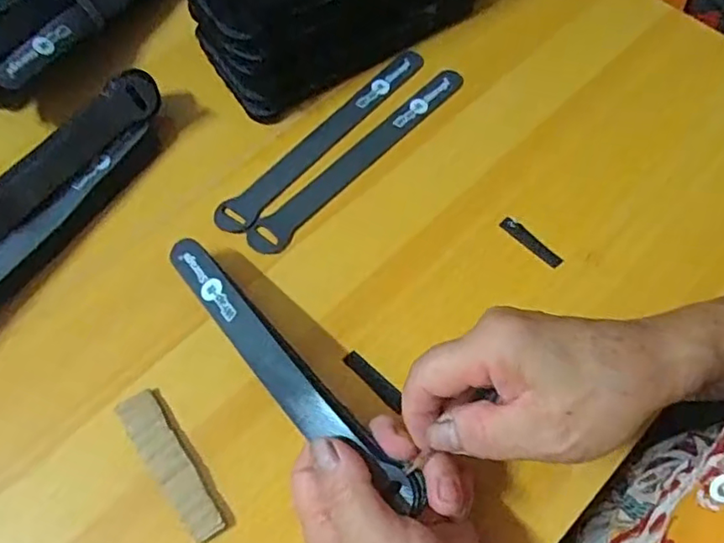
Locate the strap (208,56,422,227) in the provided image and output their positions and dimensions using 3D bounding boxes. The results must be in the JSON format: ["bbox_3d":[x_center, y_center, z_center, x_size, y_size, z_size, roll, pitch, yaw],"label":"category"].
[{"bbox_3d":[-0.025,-0.094,0.410,0.025,0.004,0.191,35,69,22],"label":"strap"}]

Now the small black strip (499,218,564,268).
[{"bbox_3d":[0.107,-0.019,0.375,0.012,0.004,0.045,-39,70,-19],"label":"small black strip"}]

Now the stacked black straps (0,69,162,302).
[{"bbox_3d":[-0.197,-0.040,0.360,0.044,0.039,0.220,30,66,13],"label":"stacked black straps"}]

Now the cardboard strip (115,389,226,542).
[{"bbox_3d":[-0.101,0.100,0.311,0.019,0.006,0.087,-33,68,-17],"label":"cardboard strip"}]

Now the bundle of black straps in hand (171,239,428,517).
[{"bbox_3d":[-0.044,0.043,0.301,0.024,0.014,0.193,-38,60,-19],"label":"bundle of black straps in hand"}]

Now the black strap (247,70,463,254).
[{"bbox_3d":[0.000,-0.079,0.400,0.023,0.005,0.192,40,68,17],"label":"black strap"}]

